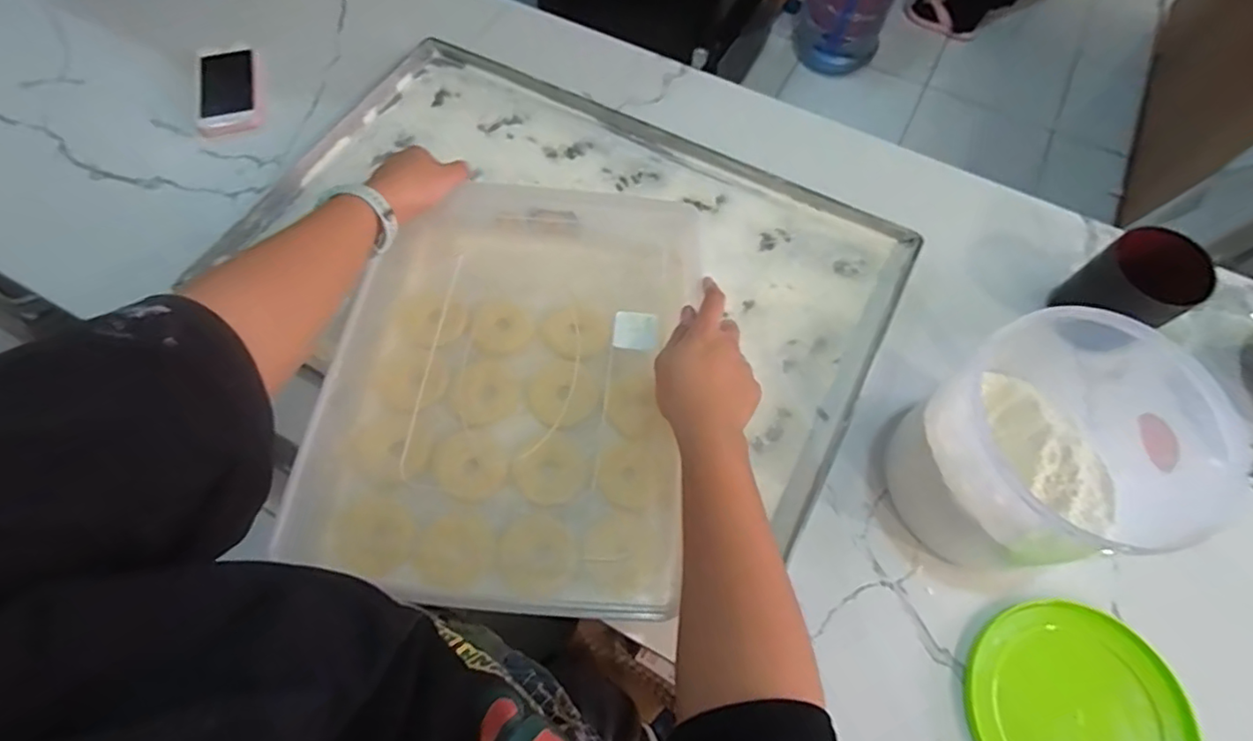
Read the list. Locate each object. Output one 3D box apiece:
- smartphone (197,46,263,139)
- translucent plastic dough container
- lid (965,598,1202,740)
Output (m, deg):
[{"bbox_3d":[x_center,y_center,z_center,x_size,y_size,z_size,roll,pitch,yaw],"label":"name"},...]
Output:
[{"bbox_3d":[-0.470,-0.332,0.703,0.068,0.014,0.136,-15,66,-8],"label":"smartphone"},{"bbox_3d":[-0.092,0.003,0.498,0.280,0.056,0.360,7,65,2],"label":"translucent plastic dough container"},{"bbox_3d":[0.338,0.259,0.442,0.155,0.012,0.153,0,65,-1],"label":"lid"}]

